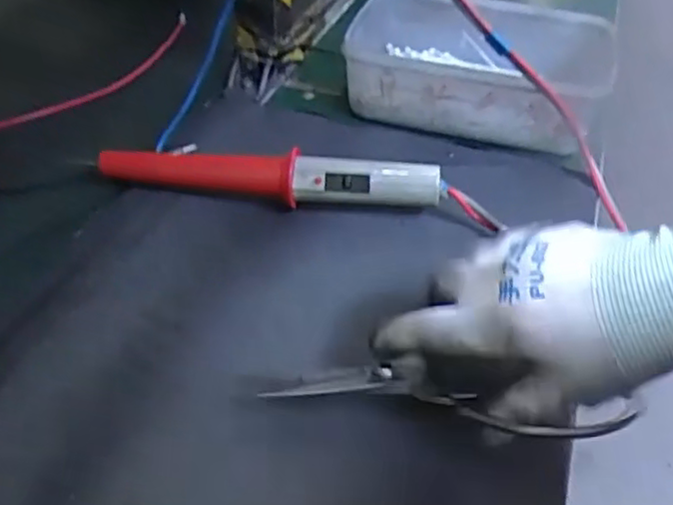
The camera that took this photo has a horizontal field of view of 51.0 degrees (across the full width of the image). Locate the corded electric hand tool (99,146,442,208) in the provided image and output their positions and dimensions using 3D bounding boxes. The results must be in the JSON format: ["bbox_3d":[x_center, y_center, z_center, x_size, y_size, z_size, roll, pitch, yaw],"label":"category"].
[{"bbox_3d":[-0.050,-0.058,0.527,0.250,0.043,0.030,9,41,7],"label":"corded electric hand tool"}]

